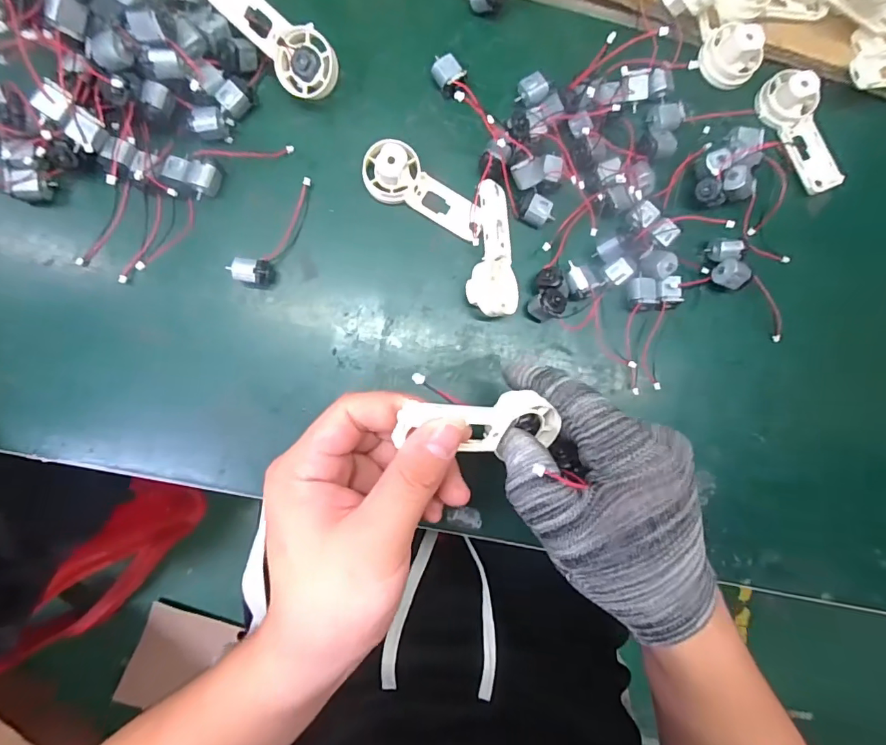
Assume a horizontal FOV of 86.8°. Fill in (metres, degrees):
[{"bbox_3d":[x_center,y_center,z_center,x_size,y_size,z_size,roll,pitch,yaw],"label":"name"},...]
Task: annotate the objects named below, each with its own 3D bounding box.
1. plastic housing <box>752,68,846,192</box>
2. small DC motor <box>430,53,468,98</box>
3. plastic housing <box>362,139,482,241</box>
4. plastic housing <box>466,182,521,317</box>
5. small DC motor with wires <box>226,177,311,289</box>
[{"bbox_3d":[0.274,-0.183,0.354,0.035,0.024,0.094,-29,91,-4],"label":"plastic housing"},{"bbox_3d":[0.003,-0.211,0.337,0.026,0.015,0.021,45,87,-2],"label":"small DC motor"},{"bbox_3d":[-0.012,-0.129,0.328,0.089,0.028,0.036,22,88,-3],"label":"plastic housing"},{"bbox_3d":[0.037,-0.086,0.331,0.036,0.026,0.092,3,89,-4],"label":"plastic housing"},{"bbox_3d":[-0.111,-0.094,0.324,0.026,0.020,0.084,38,87,-3],"label":"small DC motor with wires"}]

